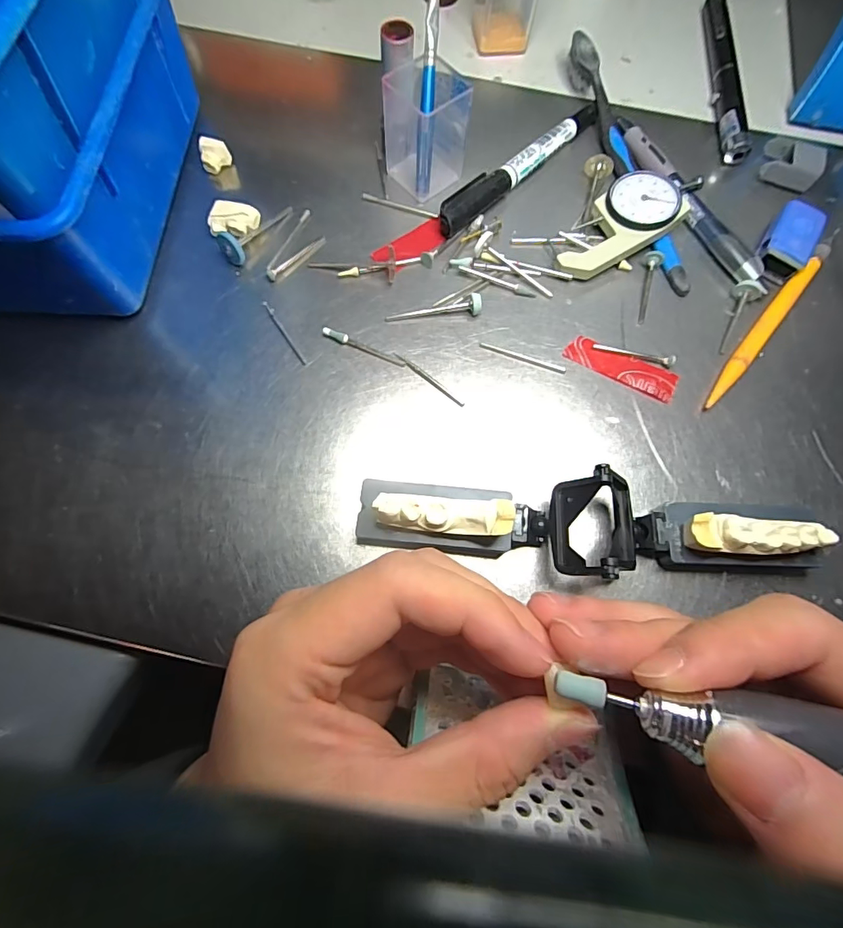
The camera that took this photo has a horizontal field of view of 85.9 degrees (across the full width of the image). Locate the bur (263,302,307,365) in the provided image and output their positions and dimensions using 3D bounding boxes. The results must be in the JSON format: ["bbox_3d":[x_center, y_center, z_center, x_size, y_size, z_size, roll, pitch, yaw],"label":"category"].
[{"bbox_3d":[-0.068,-0.066,0.223,0.004,0.004,0.042,-31,75,-11],"label":"bur"}]

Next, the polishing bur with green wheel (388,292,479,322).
[{"bbox_3d":[0.006,-0.079,0.227,0.047,0.009,0.009,-2,72,-3],"label":"polishing bur with green wheel"}]

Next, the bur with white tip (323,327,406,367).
[{"bbox_3d":[-0.028,-0.057,0.222,0.043,0.004,0.004,22,73,5],"label":"bur with white tip"}]

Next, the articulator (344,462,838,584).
[{"bbox_3d":[0.066,0.025,0.185,0.182,0.028,0.036,3,72,-1],"label":"articulator"}]

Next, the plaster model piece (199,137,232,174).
[{"bbox_3d":[-0.115,-0.171,0.252,0.013,0.013,0.012,0,72,-2],"label":"plaster model piece"}]

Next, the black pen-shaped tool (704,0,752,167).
[{"bbox_3d":[0.192,-0.249,0.289,0.015,0.013,0.144,6,72,0],"label":"black pen-shaped tool"}]

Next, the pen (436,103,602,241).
[{"bbox_3d":[0.056,-0.168,0.257,0.016,0.013,0.132,44,76,11],"label":"pen"}]

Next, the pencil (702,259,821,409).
[{"bbox_3d":[0.173,-0.066,0.229,0.010,0.010,0.109,41,75,11],"label":"pencil"}]

